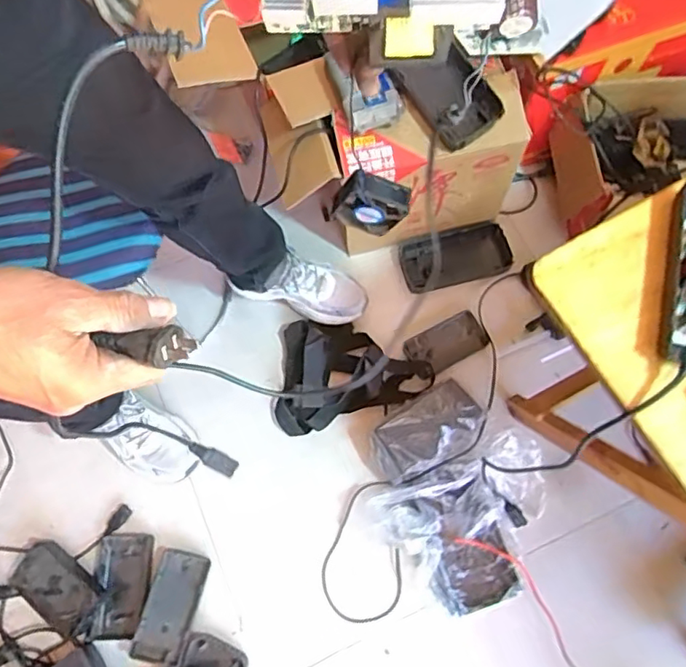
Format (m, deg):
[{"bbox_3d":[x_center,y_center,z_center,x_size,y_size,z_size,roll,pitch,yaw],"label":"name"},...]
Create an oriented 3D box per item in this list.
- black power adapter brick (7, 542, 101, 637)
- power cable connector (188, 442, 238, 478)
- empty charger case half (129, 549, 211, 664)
[{"bbox_3d":[-0.478,0.422,0.940,0.158,0.038,0.085,35,75,13],"label":"black power adapter brick"},{"bbox_3d":[-0.164,0.157,0.707,0.067,0.013,0.025,35,73,-17],"label":"power cable connector"},{"bbox_3d":[-0.280,0.444,0.923,0.083,0.017,0.164,10,59,6],"label":"empty charger case half"}]

